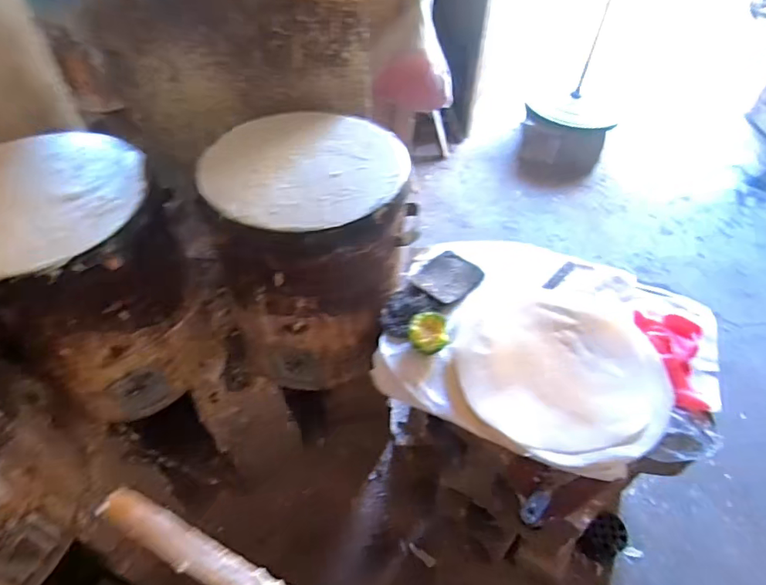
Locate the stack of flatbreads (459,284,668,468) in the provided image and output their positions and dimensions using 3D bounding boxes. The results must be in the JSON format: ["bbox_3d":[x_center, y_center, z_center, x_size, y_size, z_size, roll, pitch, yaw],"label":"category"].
[{"bbox_3d":[0.337,0.134,0.961,0.370,0.065,0.395,8,50,5],"label":"stack of flatbreads"}]

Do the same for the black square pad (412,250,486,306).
[{"bbox_3d":[0.141,-0.031,1.110,0.113,0.025,0.151,36,49,23],"label":"black square pad"}]

